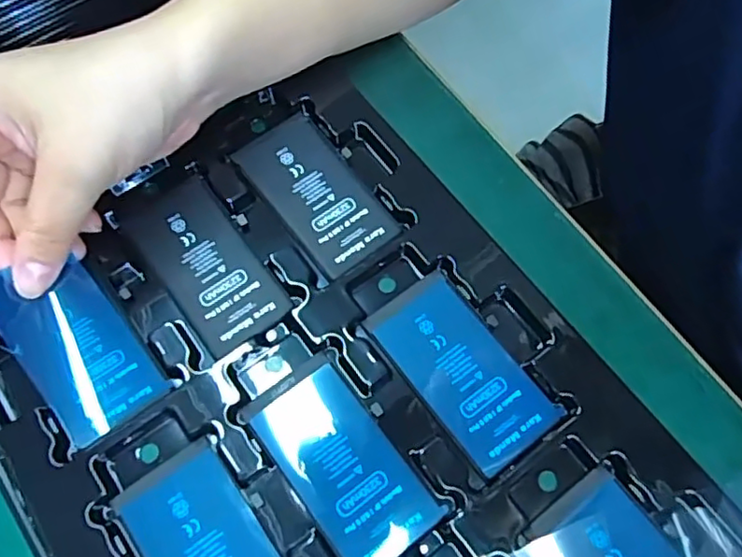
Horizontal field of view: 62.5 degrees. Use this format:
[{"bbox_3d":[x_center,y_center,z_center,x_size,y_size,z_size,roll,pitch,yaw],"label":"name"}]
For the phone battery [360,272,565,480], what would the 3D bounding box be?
[{"bbox_3d":[0.038,0.039,0.267,0.043,0.004,0.084,-36,73,-13],"label":"phone battery"}]

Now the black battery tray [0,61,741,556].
[{"bbox_3d":[-0.014,0.071,0.250,0.229,0.013,0.314,-37,73,-14],"label":"black battery tray"}]

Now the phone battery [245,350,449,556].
[{"bbox_3d":[-0.012,0.075,0.251,0.043,0.004,0.083,-36,73,-13],"label":"phone battery"}]

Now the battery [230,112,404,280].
[{"bbox_3d":[-0.027,-0.042,0.297,0.041,0.004,0.083,-36,73,-13],"label":"battery"}]

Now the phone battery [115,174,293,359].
[{"bbox_3d":[-0.078,-0.008,0.282,0.042,0.004,0.085,-35,73,-13],"label":"phone battery"}]

